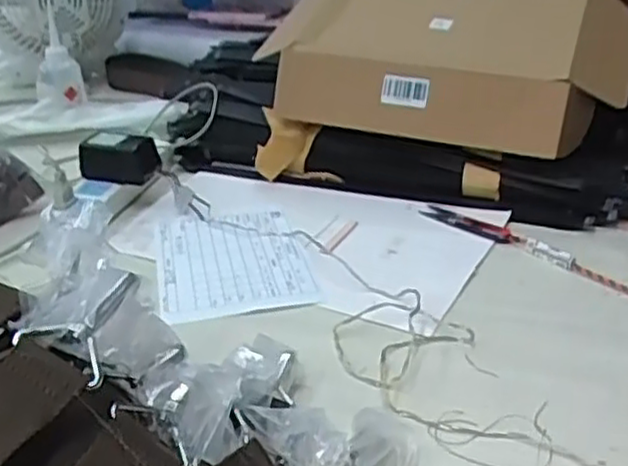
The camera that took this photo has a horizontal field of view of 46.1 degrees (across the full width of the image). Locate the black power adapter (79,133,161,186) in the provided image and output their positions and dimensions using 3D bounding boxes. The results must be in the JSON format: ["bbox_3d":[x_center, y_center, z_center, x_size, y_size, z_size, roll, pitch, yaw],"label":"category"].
[{"bbox_3d":[-0.213,-0.081,0.809,0.082,0.045,0.042,7,27,12],"label":"black power adapter"}]

